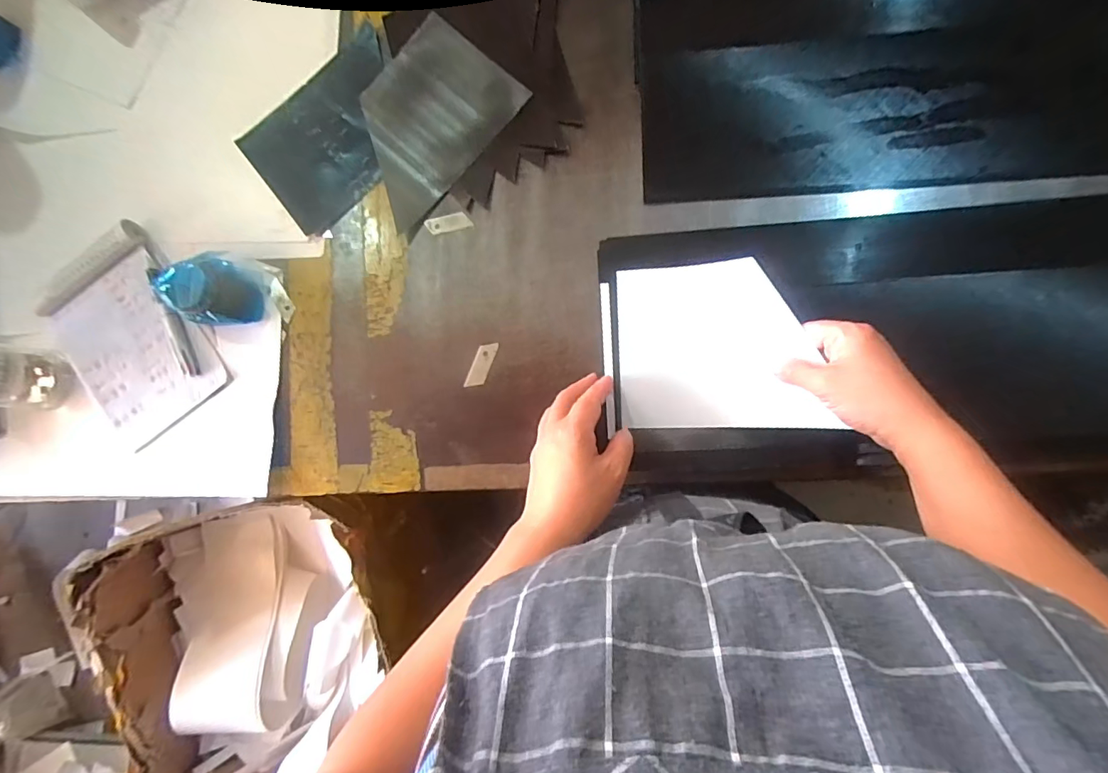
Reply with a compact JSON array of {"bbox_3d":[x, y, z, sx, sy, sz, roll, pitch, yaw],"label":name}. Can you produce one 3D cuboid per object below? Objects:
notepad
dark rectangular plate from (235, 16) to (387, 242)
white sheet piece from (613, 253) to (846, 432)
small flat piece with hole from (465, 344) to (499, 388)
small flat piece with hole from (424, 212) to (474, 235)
[{"bbox_3d":[-0.466,-0.052,0.537,0.156,0.024,0.207,-38,84,4],"label":"notepad"},{"bbox_3d":[-0.235,-0.272,0.525,0.185,0.007,0.151,-37,82,5],"label":"dark rectangular plate"},{"bbox_3d":[0.141,-0.036,0.429,0.164,0.013,0.143,-2,88,12],"label":"white sheet piece"},{"bbox_3d":[-0.072,-0.021,0.483,0.018,0.004,0.048,22,91,8],"label":"small flat piece with hole"},{"bbox_3d":[-0.108,-0.167,0.499,0.047,0.004,0.018,-11,86,7],"label":"small flat piece with hole"}]

